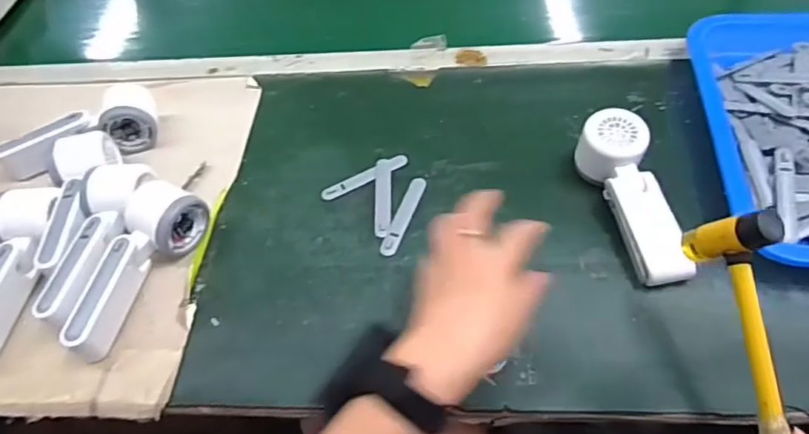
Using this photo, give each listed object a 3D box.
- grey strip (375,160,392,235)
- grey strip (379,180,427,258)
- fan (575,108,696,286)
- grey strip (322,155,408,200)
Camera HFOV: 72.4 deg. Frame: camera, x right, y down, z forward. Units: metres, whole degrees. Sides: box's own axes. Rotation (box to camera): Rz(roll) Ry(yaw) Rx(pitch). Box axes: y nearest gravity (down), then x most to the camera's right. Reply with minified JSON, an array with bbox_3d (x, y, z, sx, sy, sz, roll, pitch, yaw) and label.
[{"bbox_3d":[-0.021,-0.020,0.548,0.017,0.008,0.092,-4,52,3],"label":"grey strip"},{"bbox_3d":[0.000,-0.002,0.533,0.015,0.004,0.094,15,55,17],"label":"grey strip"},{"bbox_3d":[0.205,-0.018,0.503,0.056,0.049,0.170,-11,64,-3],"label":"fan"},{"bbox_3d":[-0.040,-0.042,0.568,0.095,0.007,0.017,-23,53,-12],"label":"grey strip"}]

